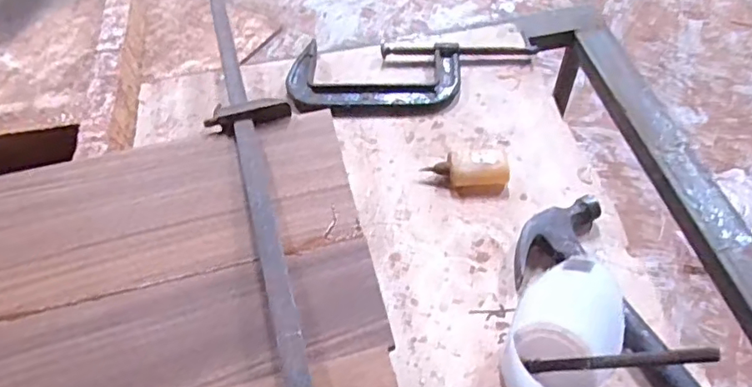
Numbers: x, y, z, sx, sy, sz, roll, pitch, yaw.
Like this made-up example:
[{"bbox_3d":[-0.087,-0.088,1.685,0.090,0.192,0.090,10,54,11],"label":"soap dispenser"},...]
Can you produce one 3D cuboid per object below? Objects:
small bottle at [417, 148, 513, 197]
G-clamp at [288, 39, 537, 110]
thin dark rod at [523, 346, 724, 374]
[{"bbox_3d":[0.113,-0.027,0.694,0.095,0.028,0.055,-5,55,0],"label":"small bottle"},{"bbox_3d":[0.050,-0.169,0.806,0.337,0.026,0.117,0,55,4],"label":"G-clamp"},{"bbox_3d":[0.197,0.142,0.485,0.009,0.162,0.011,36,53,-26],"label":"thin dark rod"}]

